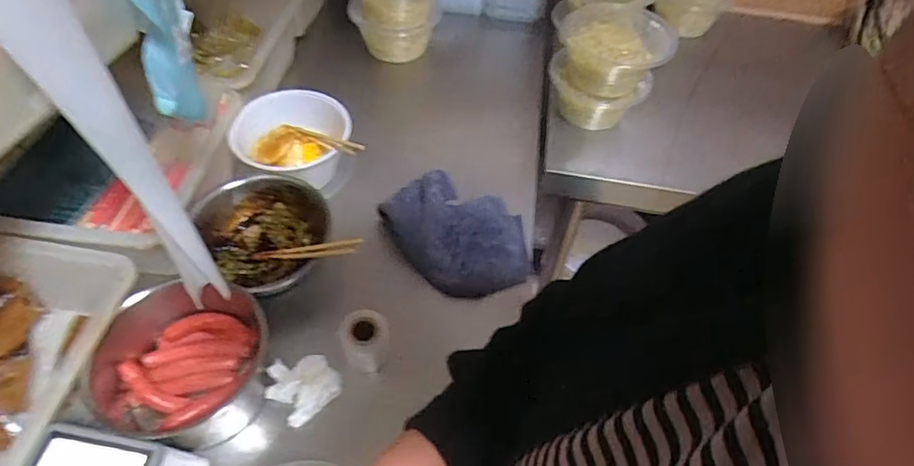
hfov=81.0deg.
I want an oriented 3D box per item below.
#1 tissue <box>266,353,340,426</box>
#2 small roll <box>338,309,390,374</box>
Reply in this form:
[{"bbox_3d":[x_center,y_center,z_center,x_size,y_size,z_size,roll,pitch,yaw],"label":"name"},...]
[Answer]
[{"bbox_3d":[-0.171,0.168,0.600,0.058,0.040,0.074,37,58,26],"label":"tissue"},{"bbox_3d":[-0.106,0.126,0.621,0.055,0.053,0.051,-10,51,-9],"label":"small roll"}]

